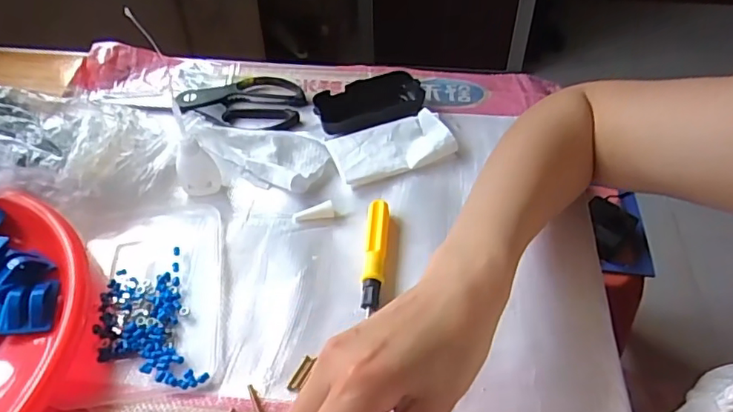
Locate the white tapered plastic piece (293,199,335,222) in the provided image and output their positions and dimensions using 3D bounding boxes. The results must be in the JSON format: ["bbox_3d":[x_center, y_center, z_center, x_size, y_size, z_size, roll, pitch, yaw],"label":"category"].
[{"bbox_3d":[-0.045,0.005,0.475,0.037,0.010,0.013,-11,47,-9],"label":"white tapered plastic piece"}]

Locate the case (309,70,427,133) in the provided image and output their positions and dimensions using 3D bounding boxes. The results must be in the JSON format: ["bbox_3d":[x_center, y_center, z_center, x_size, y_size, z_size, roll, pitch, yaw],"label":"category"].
[{"bbox_3d":[0.005,-0.103,0.561,0.112,0.019,0.062,-21,50,-17],"label":"case"}]

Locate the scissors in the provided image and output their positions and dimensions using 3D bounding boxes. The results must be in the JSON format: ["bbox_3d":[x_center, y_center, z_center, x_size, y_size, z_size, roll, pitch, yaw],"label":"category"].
[{"bbox_3d":[-0.156,-0.115,0.588,0.179,0.009,0.086,10,48,11],"label":"scissors"}]

